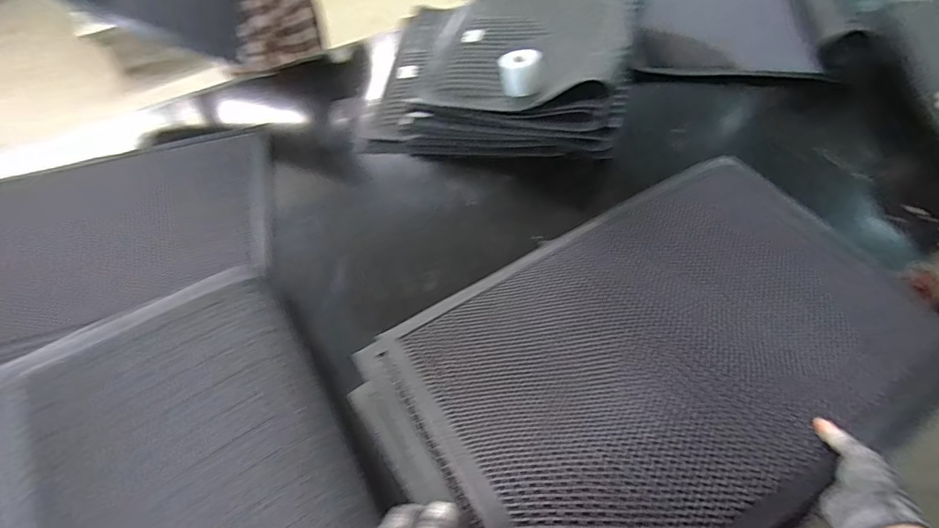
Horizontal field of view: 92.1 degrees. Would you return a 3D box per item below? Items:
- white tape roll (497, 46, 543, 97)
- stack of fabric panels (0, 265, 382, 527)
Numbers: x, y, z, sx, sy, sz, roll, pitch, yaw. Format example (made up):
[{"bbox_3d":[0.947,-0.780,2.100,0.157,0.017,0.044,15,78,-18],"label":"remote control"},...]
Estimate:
[{"bbox_3d":[0.103,-0.380,0.906,0.076,0.074,0.070,0,54,4],"label":"white tape roll"},{"bbox_3d":[-0.371,0.243,0.575,0.382,0.035,0.497,-27,61,-22],"label":"stack of fabric panels"}]

